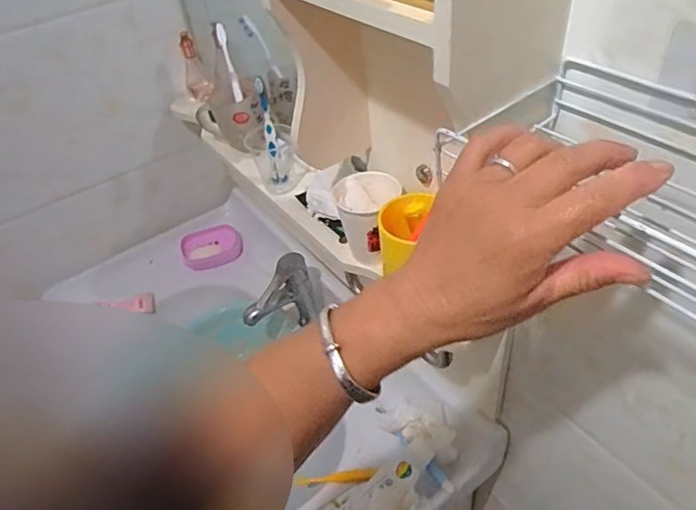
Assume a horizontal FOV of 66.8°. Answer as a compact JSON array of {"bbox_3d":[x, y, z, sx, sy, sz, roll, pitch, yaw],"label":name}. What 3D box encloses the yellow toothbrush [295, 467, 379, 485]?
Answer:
[{"bbox_3d":[-0.014,0.314,0.746,0.132,0.017,0.020,-19,35,28],"label":"yellow toothbrush"}]

